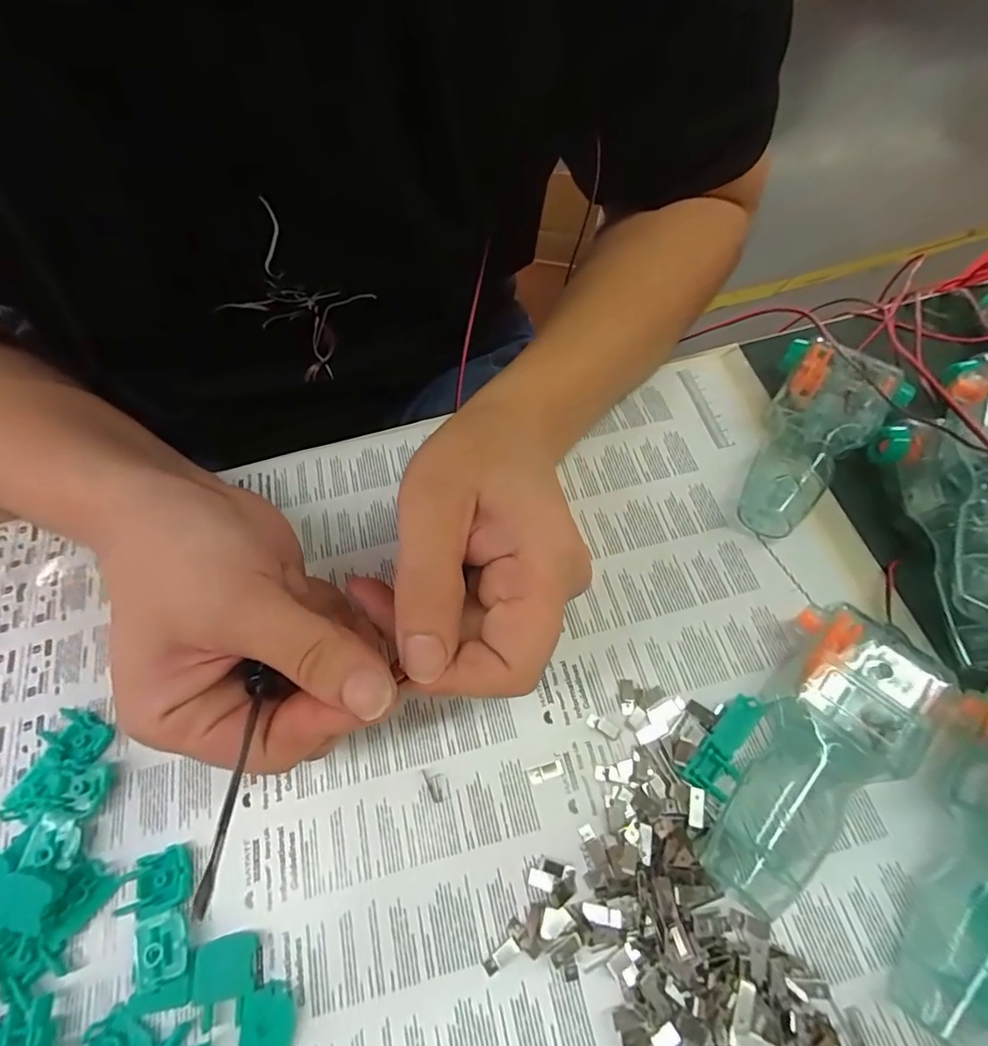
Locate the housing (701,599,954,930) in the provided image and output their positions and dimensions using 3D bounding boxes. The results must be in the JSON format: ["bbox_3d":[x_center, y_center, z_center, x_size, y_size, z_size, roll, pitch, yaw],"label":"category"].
[{"bbox_3d":[0.124,0.090,0.205,0.048,0.028,0.119,36,69,19],"label":"housing"}]

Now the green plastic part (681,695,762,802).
[{"bbox_3d":[0.095,0.091,0.215,0.016,0.008,0.042,37,69,19],"label":"green plastic part"}]

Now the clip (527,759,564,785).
[{"bbox_3d":[0.021,0.103,0.218,0.014,0.004,0.006,-16,63,-6],"label":"clip"}]

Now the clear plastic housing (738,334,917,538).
[{"bbox_3d":[0.161,-0.044,0.272,0.055,0.031,0.114,31,68,17],"label":"clear plastic housing"}]

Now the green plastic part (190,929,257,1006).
[{"bbox_3d":[-0.097,0.160,0.191,0.021,0.005,0.018,-15,63,-6],"label":"green plastic part"}]

